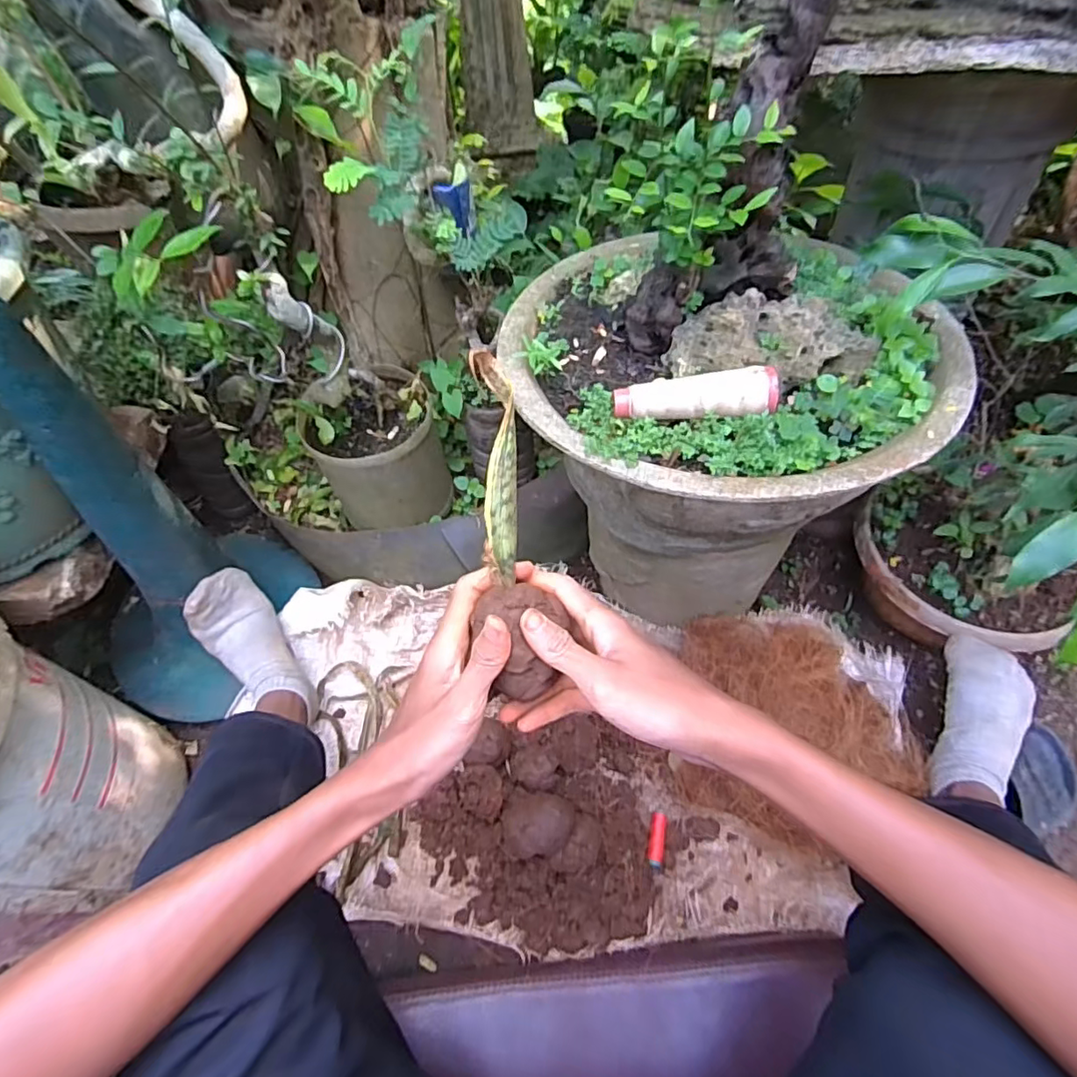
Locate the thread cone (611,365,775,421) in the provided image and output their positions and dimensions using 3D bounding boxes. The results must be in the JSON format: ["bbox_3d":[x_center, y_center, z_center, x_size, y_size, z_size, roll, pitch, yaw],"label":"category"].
[{"bbox_3d":[0.117,-0.109,0.431,0.117,0.025,0.028,1,54,5],"label":"thread cone"}]

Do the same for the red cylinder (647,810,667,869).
[{"bbox_3d":[0.138,0.349,0.666,0.017,0.012,0.059,10,56,11],"label":"red cylinder"}]

